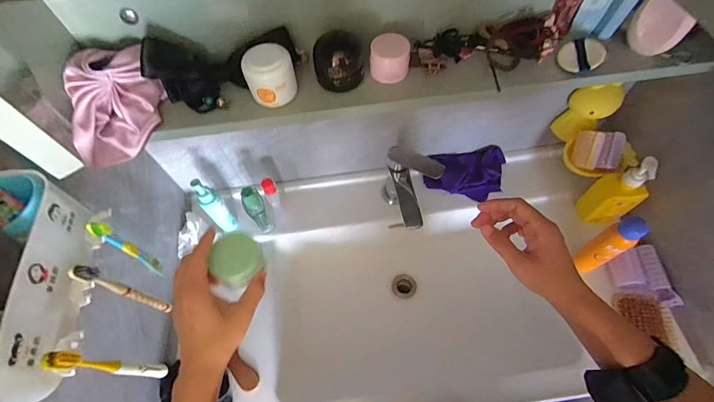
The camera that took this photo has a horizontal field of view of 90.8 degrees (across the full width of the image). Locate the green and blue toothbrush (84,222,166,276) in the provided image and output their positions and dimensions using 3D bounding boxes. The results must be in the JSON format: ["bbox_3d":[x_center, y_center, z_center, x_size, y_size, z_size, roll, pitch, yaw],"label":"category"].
[{"bbox_3d":[-0.265,0.057,0.414,0.011,0.133,0.016,28,66,16],"label":"green and blue toothbrush"}]

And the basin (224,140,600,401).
[{"bbox_3d":[0.124,0.175,0.772,0.714,0.269,0.473,-11,61,-4],"label":"basin"}]

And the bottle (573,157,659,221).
[{"bbox_3d":[0.489,-0.013,0.665,0.056,0.182,0.075,-31,64,-14],"label":"bottle"}]

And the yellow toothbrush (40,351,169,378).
[{"bbox_3d":[-0.249,0.171,0.364,0.022,0.159,0.015,2,61,4],"label":"yellow toothbrush"}]

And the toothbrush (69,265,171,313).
[{"bbox_3d":[-0.262,0.104,0.403,0.014,0.164,0.014,9,62,7],"label":"toothbrush"}]

